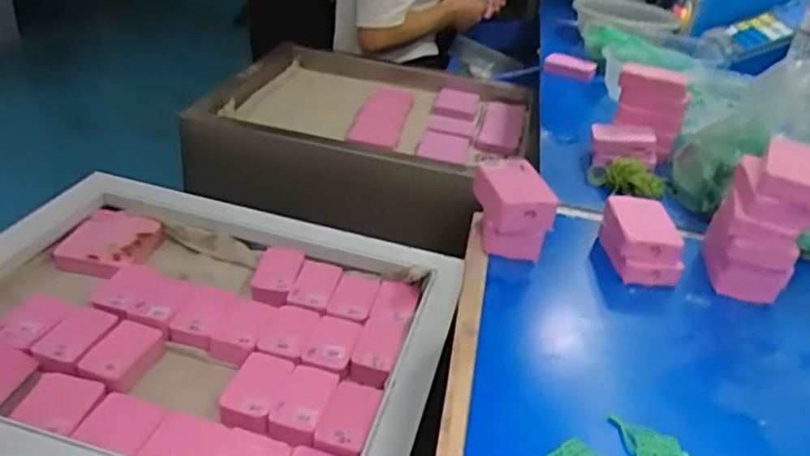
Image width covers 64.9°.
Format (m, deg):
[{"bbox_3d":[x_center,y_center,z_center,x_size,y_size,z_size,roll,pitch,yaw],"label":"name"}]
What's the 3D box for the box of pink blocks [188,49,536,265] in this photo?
[{"bbox_3d":[-0.073,-0.149,1.075,0.493,0.169,0.420,15,33,12],"label":"box of pink blocks"}]

